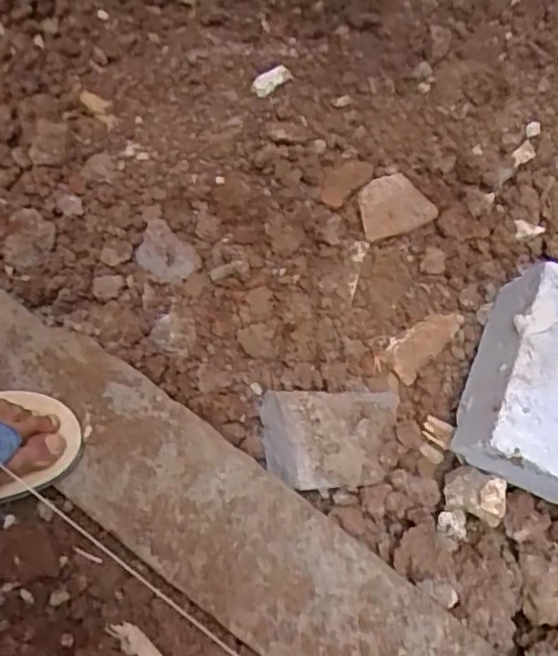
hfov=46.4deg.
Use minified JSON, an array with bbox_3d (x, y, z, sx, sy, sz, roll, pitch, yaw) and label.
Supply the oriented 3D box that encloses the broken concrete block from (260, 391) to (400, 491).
[{"bbox_3d":[0.059,0.117,0.694,0.149,0.058,0.102,1,93,-10],"label":"broken concrete block"}]

